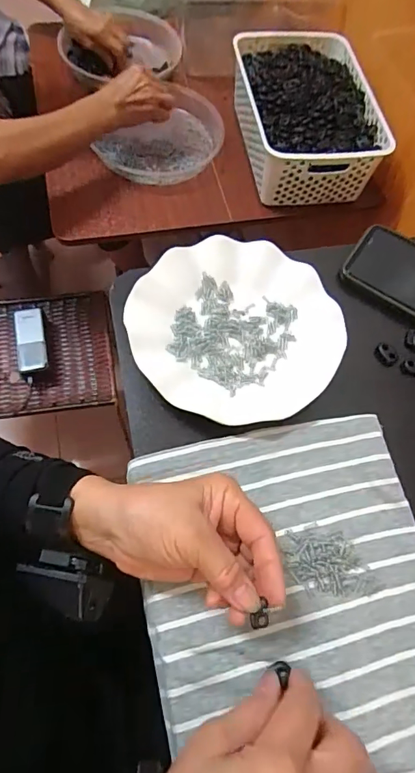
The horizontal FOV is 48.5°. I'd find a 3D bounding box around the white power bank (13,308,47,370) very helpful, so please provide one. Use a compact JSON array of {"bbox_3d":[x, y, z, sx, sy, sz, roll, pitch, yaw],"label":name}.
[{"bbox_3d":[-0.318,-0.085,0.830,0.048,0.023,0.114,-8,81,-4],"label":"white power bank"}]

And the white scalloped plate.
[{"bbox_3d":[0.025,-0.052,0.409,0.174,0.030,0.179,2,65,-4],"label":"white scalloped plate"}]

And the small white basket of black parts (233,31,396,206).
[{"bbox_3d":[0.165,-0.464,0.791,0.209,0.100,0.319,-5,66,-7],"label":"small white basket of black parts"}]

